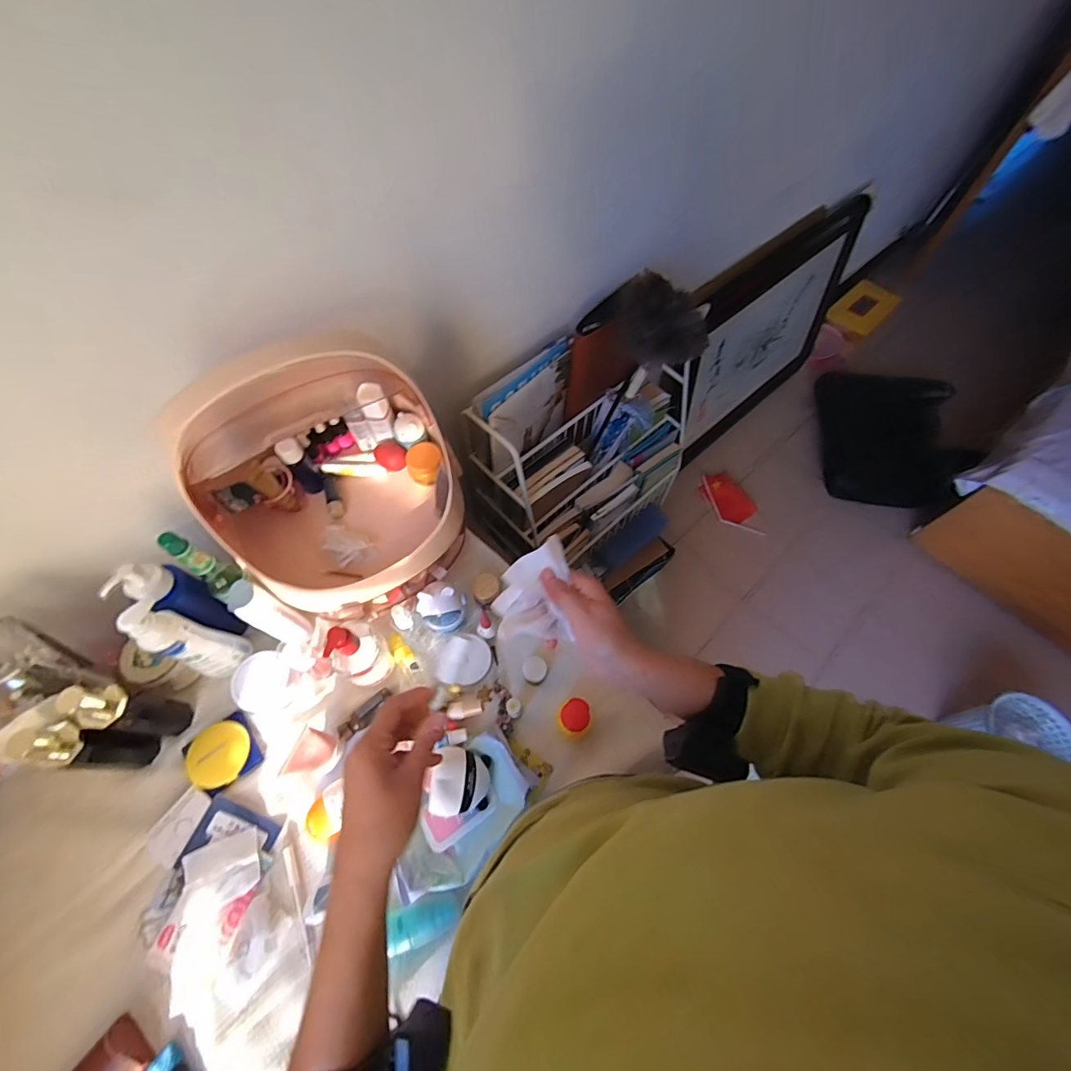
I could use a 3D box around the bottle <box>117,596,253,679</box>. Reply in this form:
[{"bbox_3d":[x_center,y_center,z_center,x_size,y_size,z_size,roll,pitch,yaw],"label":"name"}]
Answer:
[{"bbox_3d":[-0.438,0.134,0.600,0.043,0.173,0.058,18,63,9],"label":"bottle"}]

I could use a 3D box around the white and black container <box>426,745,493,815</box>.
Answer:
[{"bbox_3d":[-0.095,0.311,0.599,0.069,0.041,0.074,4,62,1],"label":"white and black container"}]

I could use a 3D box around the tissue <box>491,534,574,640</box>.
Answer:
[{"bbox_3d":[-0.004,0.052,0.439,0.069,0.051,0.078,-6,62,-4],"label":"tissue"}]

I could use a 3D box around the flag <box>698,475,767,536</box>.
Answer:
[{"bbox_3d":[0.727,-0.114,1.733,0.143,0.021,0.272,-33,76,-9],"label":"flag"}]

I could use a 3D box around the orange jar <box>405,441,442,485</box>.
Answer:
[{"bbox_3d":[-0.157,-0.103,0.672,0.048,0.032,0.051,0,62,-1],"label":"orange jar"}]

